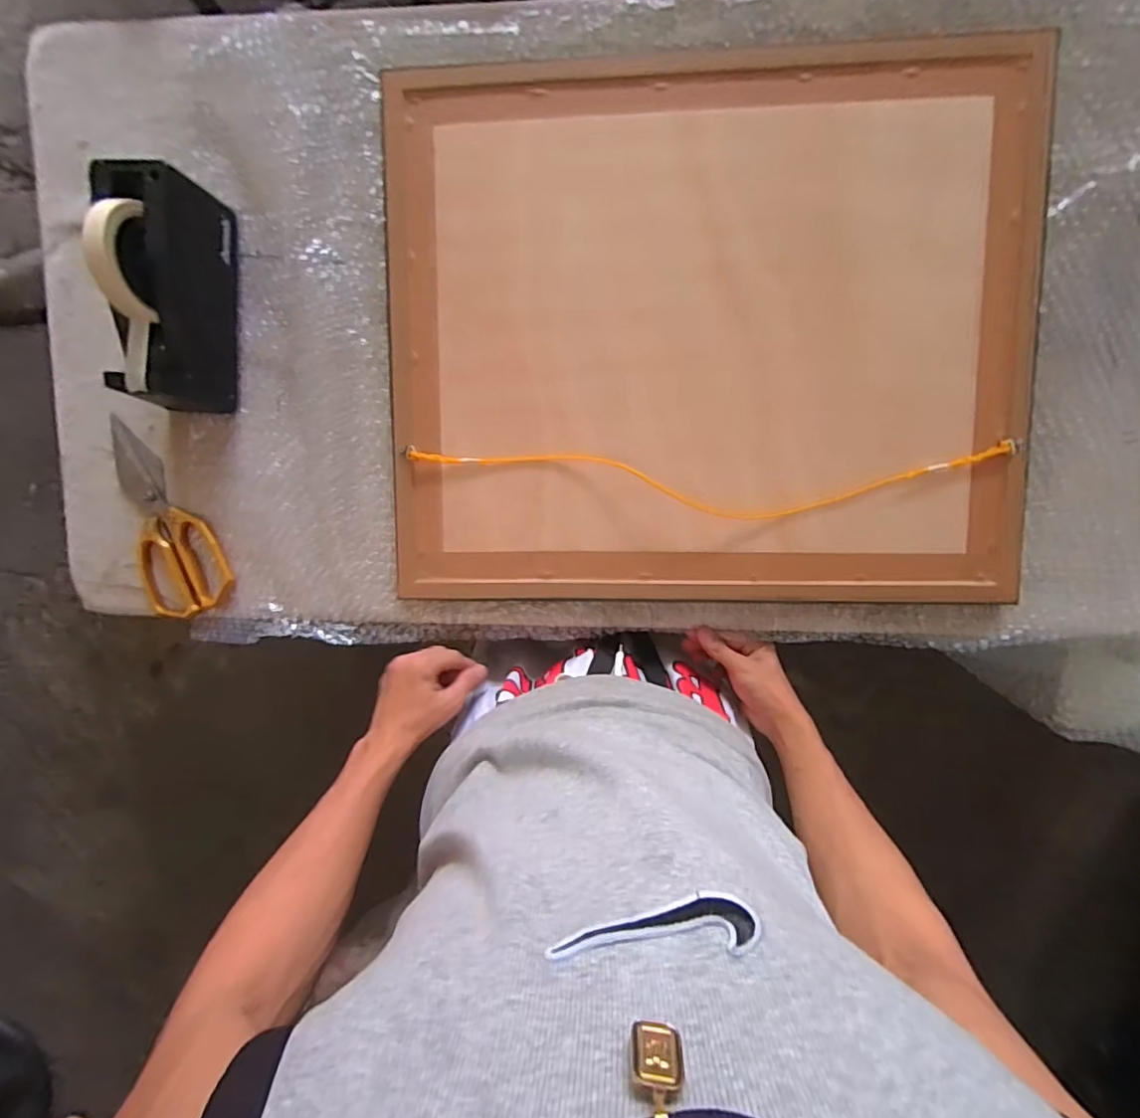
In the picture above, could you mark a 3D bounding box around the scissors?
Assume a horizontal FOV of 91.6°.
[{"bbox_3d":[-0.451,-0.041,0.598,0.096,0.010,0.221,-30,95,7],"label":"scissors"}]

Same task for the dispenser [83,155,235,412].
[{"bbox_3d":[-0.381,-0.248,0.515,0.067,0.121,0.203,2,97,5],"label":"dispenser"}]

